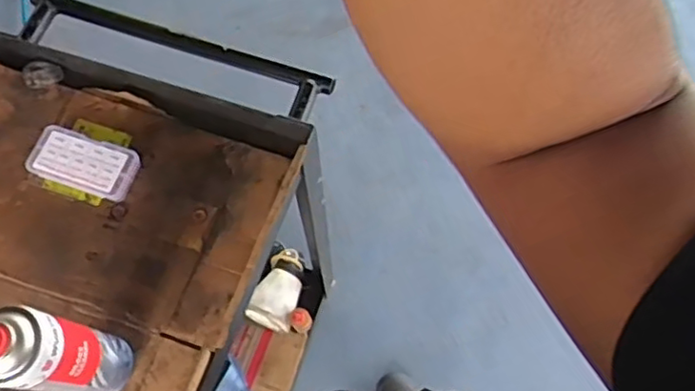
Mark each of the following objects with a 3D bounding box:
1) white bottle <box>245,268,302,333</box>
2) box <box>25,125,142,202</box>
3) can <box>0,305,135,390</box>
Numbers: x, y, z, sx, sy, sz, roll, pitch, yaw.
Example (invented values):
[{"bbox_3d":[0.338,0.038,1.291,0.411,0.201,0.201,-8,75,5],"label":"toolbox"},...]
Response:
[{"bbox_3d":[-0.158,0.236,1.392,0.089,0.091,0.129,23,62,-15],"label":"white bottle"},{"bbox_3d":[-0.326,-0.040,0.760,0.130,0.027,0.076,19,71,8],"label":"box"},{"bbox_3d":[-0.266,0.151,0.575,0.059,0.221,0.062,0,68,0],"label":"can"}]

